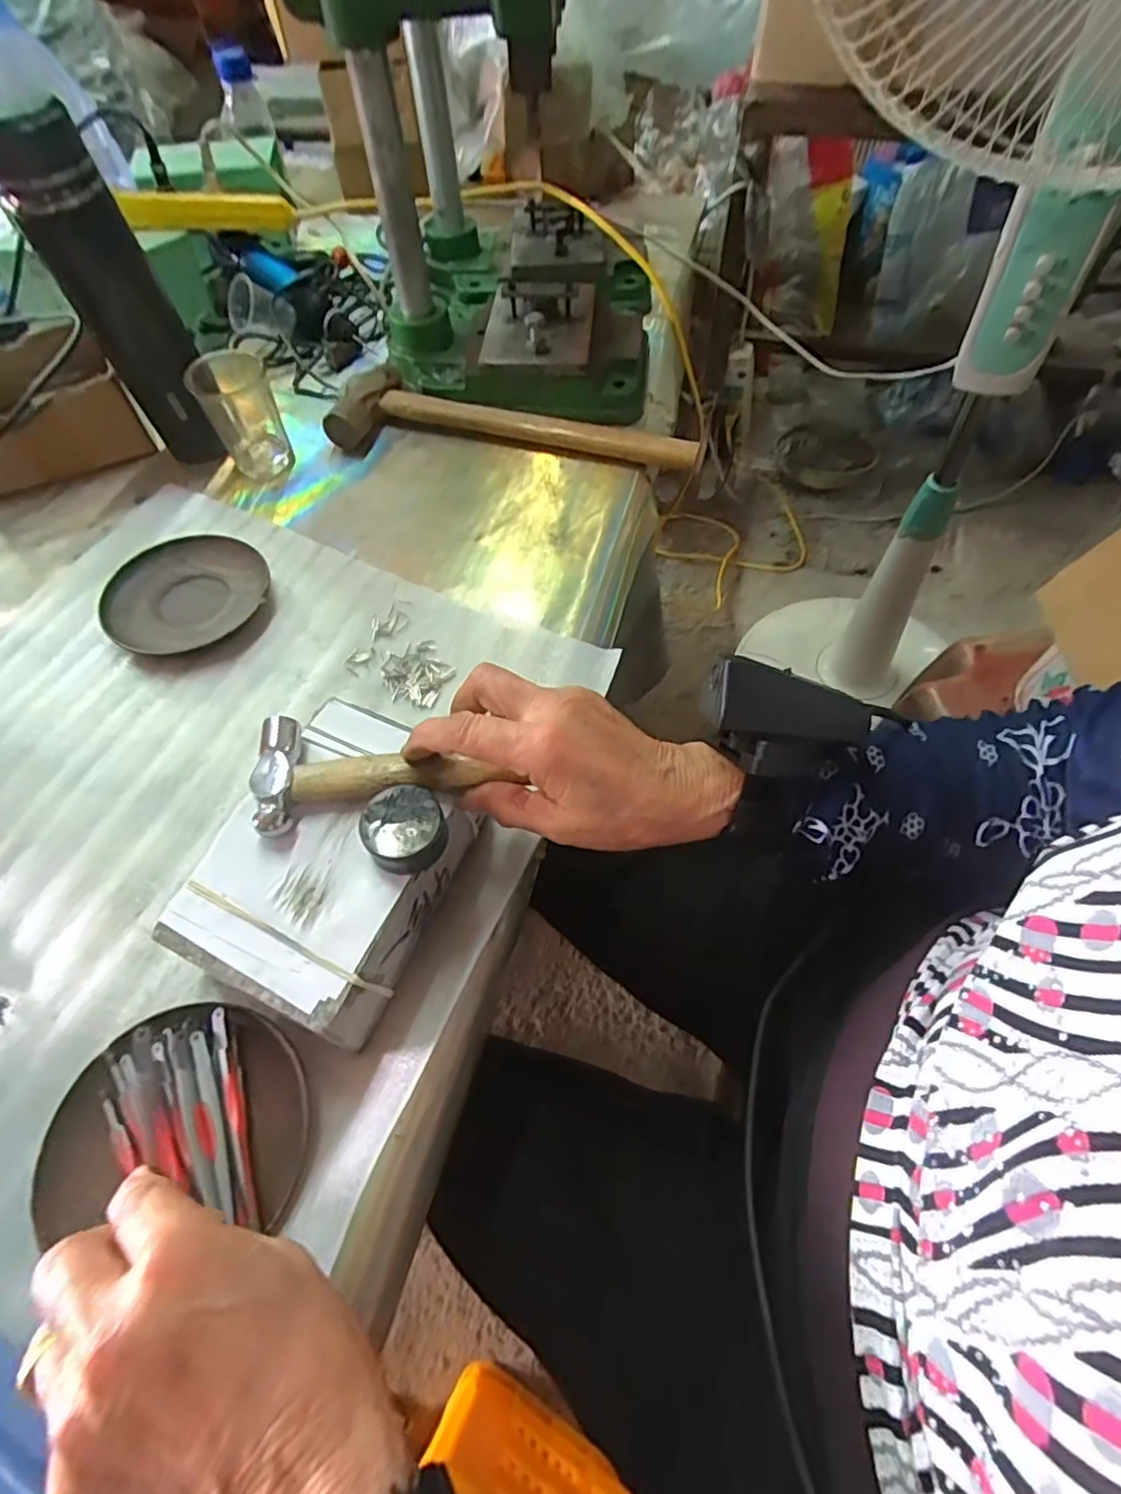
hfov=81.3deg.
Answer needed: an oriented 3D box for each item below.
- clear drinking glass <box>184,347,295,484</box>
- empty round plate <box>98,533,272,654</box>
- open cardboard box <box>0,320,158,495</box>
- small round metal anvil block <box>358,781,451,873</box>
[{"bbox_3d":[-0.268,-0.283,0.552,0.057,0.082,0.062,-24,60,-12],"label":"clear drinking glass"},{"bbox_3d":[-0.270,-0.113,0.473,0.110,0.020,0.099,-29,61,-15],"label":"empty round plate"},{"bbox_3d":[-0.462,-0.294,0.572,0.151,0.071,0.133,-29,61,-15],"label":"open cardboard box"},{"bbox_3d":[-0.074,0.039,0.308,0.036,0.022,0.036,-1,57,2],"label":"small round metal anvil block"}]

